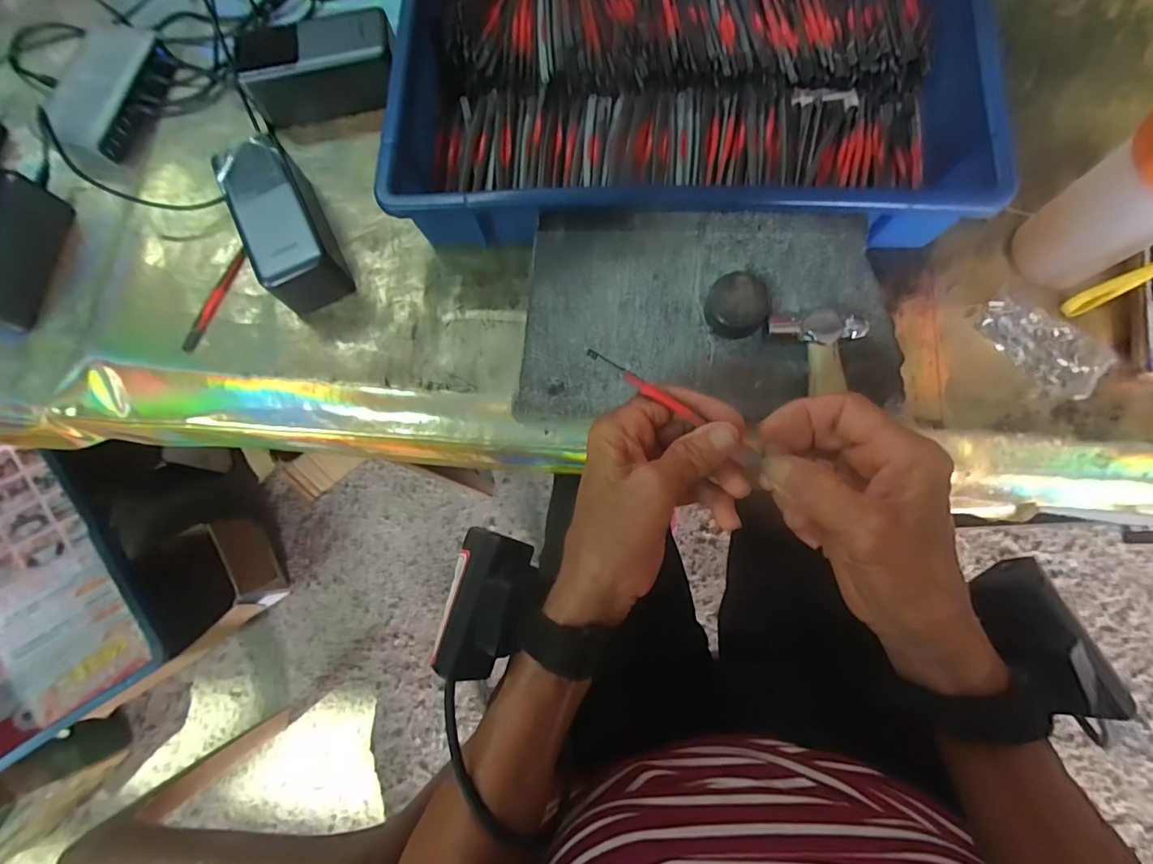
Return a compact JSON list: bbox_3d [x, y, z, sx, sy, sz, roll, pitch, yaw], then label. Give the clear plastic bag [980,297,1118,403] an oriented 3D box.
[{"bbox_3d":[0.341,-0.066,0.370,0.049,0.020,0.085,-42,78,-5],"label":"clear plastic bag"}]

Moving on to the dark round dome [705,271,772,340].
[{"bbox_3d":[0.103,-0.081,0.328,0.036,0.021,0.037,-1,78,4],"label":"dark round dome"}]

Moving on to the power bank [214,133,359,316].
[{"bbox_3d":[-0.229,-0.162,0.401,0.053,0.052,0.121,-27,77,-2],"label":"power bank"}]

